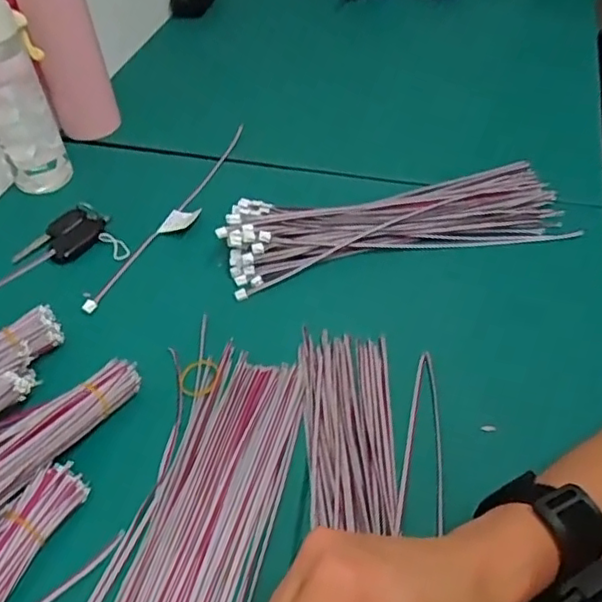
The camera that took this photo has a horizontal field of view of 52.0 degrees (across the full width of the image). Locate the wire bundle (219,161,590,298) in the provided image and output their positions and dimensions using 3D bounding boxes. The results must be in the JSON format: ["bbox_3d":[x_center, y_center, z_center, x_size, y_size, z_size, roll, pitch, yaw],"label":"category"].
[{"bbox_3d":[0.086,-0.076,0.574,0.314,0.039,0.105,-9,47,-7],"label":"wire bundle"}]

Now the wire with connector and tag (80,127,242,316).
[{"bbox_3d":[-0.119,-0.087,0.608,0.041,0.009,0.280,20,50,18],"label":"wire with connector and tag"}]

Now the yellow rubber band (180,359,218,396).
[{"bbox_3d":[-0.079,0.059,0.475,0.029,0.005,0.033,10,47,10],"label":"yellow rubber band"}]

